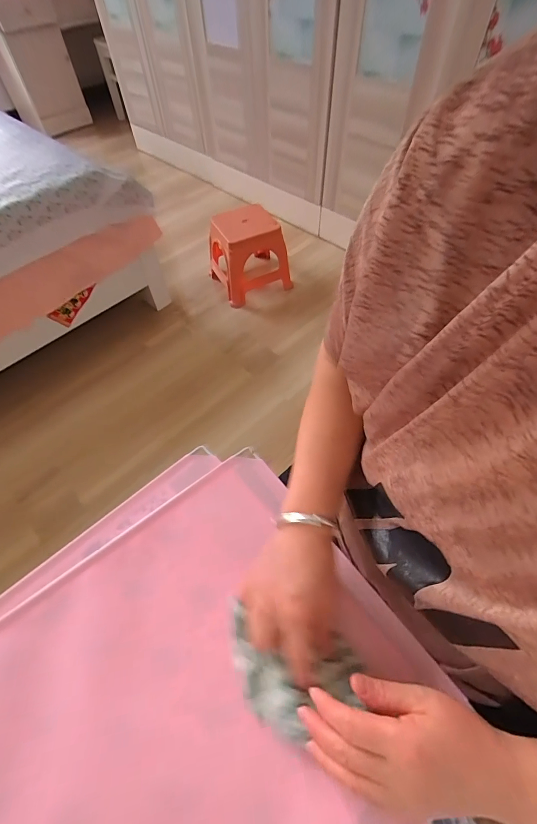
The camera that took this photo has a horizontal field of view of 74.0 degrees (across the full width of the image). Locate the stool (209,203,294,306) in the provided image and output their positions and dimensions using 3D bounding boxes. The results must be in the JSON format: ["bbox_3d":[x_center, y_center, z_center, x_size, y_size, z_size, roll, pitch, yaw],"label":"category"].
[{"bbox_3d":[-0.088,-0.674,1.498,0.290,0.294,0.264,-19,57,-10],"label":"stool"}]

